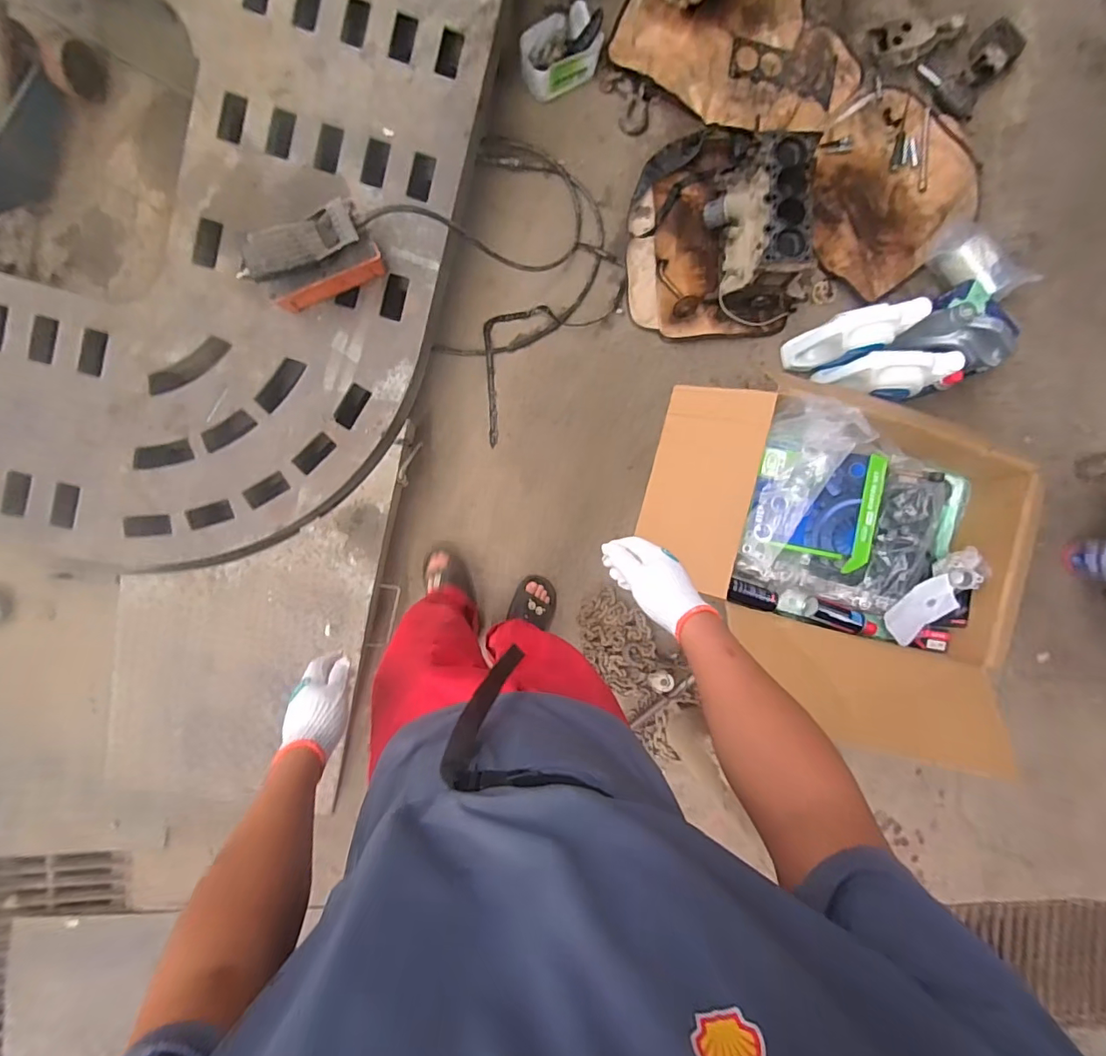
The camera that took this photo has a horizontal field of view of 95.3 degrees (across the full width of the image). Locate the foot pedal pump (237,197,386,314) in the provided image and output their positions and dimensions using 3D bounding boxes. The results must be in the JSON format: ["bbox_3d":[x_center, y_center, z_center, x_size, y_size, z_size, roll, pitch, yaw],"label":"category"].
[{"bbox_3d":[-0.509,-0.572,1.086,0.253,0.171,0.097,-29,96,-6],"label":"foot pedal pump"}]

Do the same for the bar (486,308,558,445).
[{"bbox_3d":[-0.148,-0.452,1.408,0.169,0.037,0.403,28,88,-8],"label":"bar"}]

